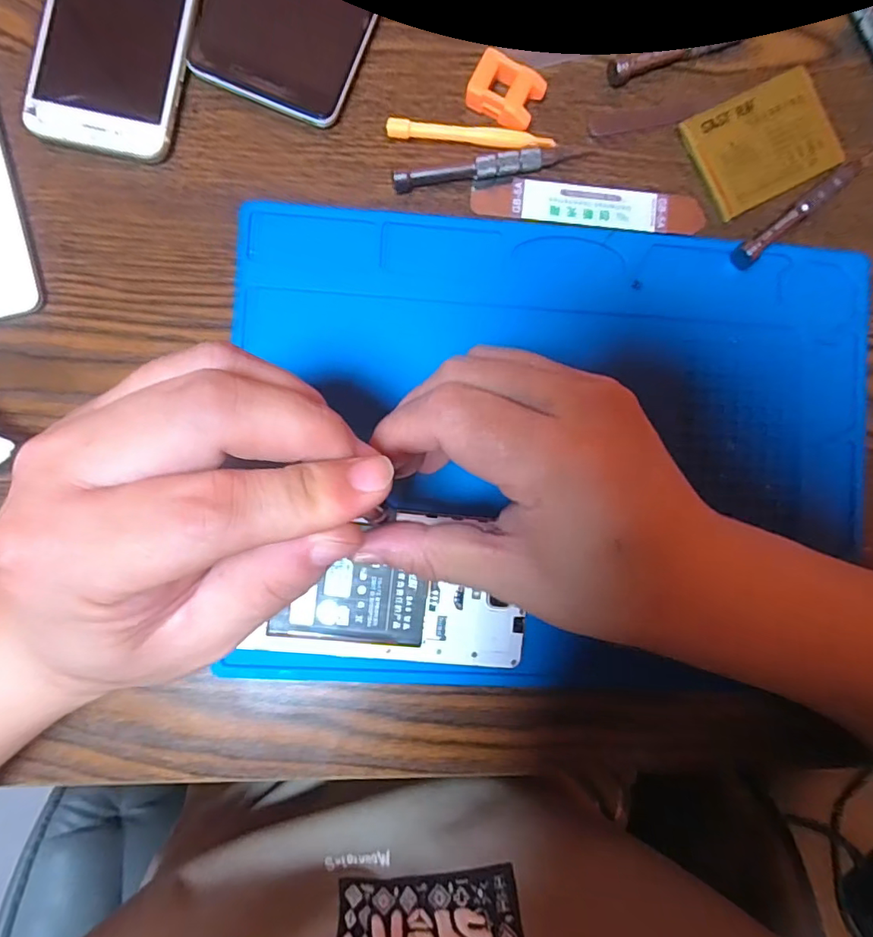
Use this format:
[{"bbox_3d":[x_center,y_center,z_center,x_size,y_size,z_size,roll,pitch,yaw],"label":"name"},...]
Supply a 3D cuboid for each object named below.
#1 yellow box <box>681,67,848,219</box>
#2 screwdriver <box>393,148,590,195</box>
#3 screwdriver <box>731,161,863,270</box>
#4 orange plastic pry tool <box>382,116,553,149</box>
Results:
[{"bbox_3d":[0.171,-0.170,0.274,0.076,0.004,0.056,-27,91,-4],"label":"yellow box"},{"bbox_3d":[0.027,-0.149,0.263,0.098,0.009,0.009,-12,90,-4],"label":"screwdriver"},{"bbox_3d":[0.190,-0.135,0.272,0.091,0.011,0.011,-39,91,-4],"label":"screwdriver"},{"bbox_3d":[0.017,-0.166,0.263,0.082,0.006,0.008,4,89,-4],"label":"orange plastic pry tool"}]

